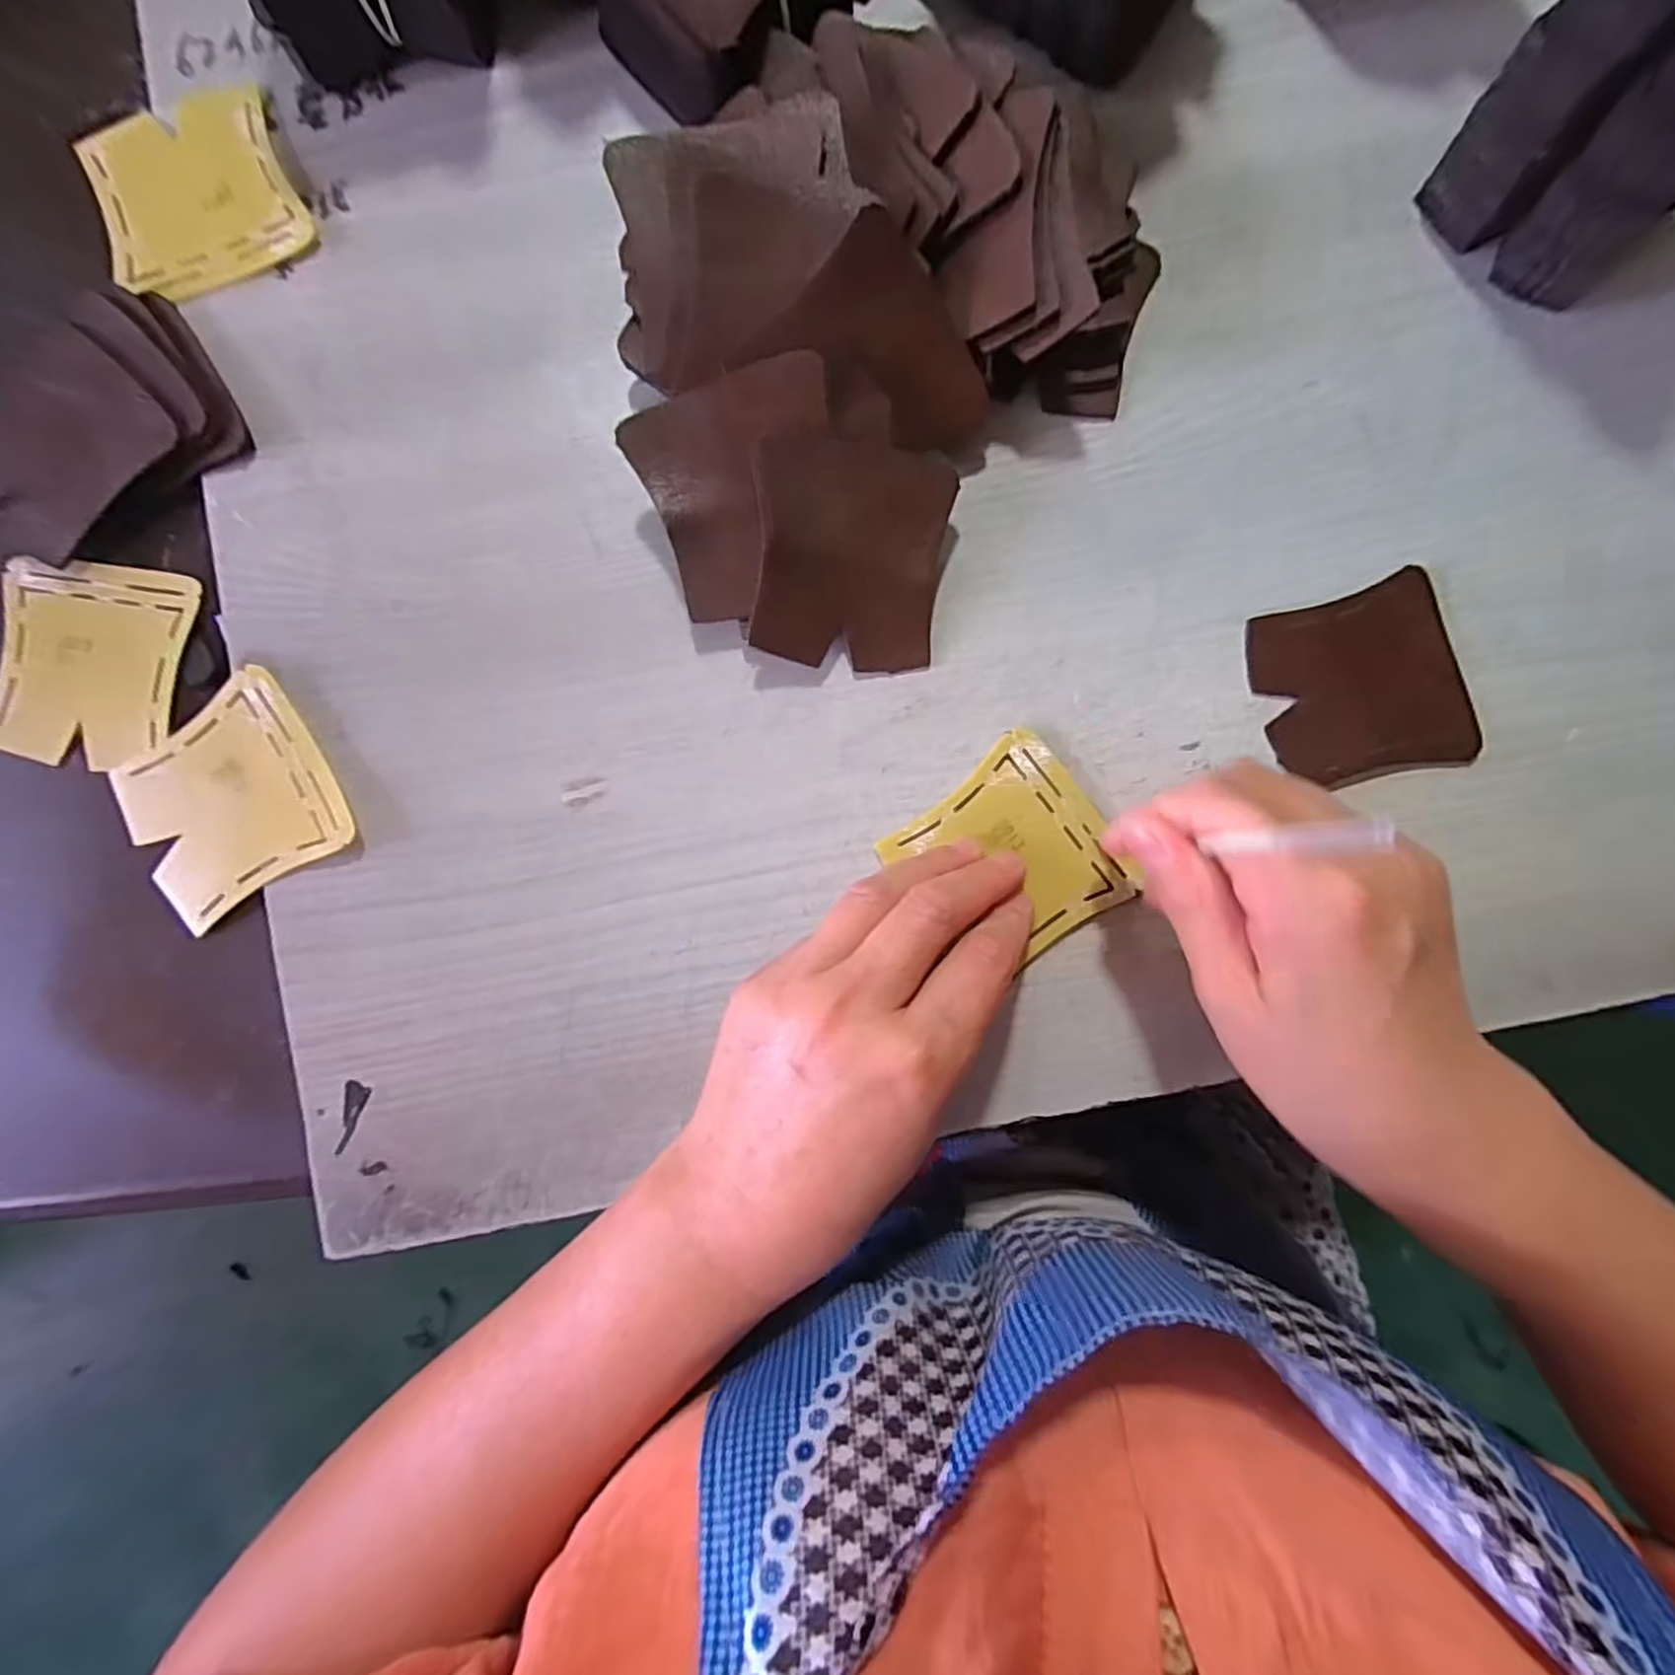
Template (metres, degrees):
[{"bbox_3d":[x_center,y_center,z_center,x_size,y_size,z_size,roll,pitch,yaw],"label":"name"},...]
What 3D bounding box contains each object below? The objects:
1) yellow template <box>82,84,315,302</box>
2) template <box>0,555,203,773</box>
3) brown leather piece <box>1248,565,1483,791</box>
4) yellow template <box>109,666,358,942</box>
[{"bbox_3d":[-0.258,-0.260,0.293,0.075,0.004,0.080,-21,86,-2],"label":"yellow template"},{"bbox_3d":[-0.290,-0.068,0.284,0.072,0.008,0.079,7,85,0],"label":"template"},{"bbox_3d":[0.202,-0.059,0.282,0.077,0.004,0.073,-13,84,-1],"label":"brown leather piece"},{"bbox_3d":[-0.231,-0.013,0.278,0.078,0.006,0.075,-31,85,3],"label":"yellow template"}]

